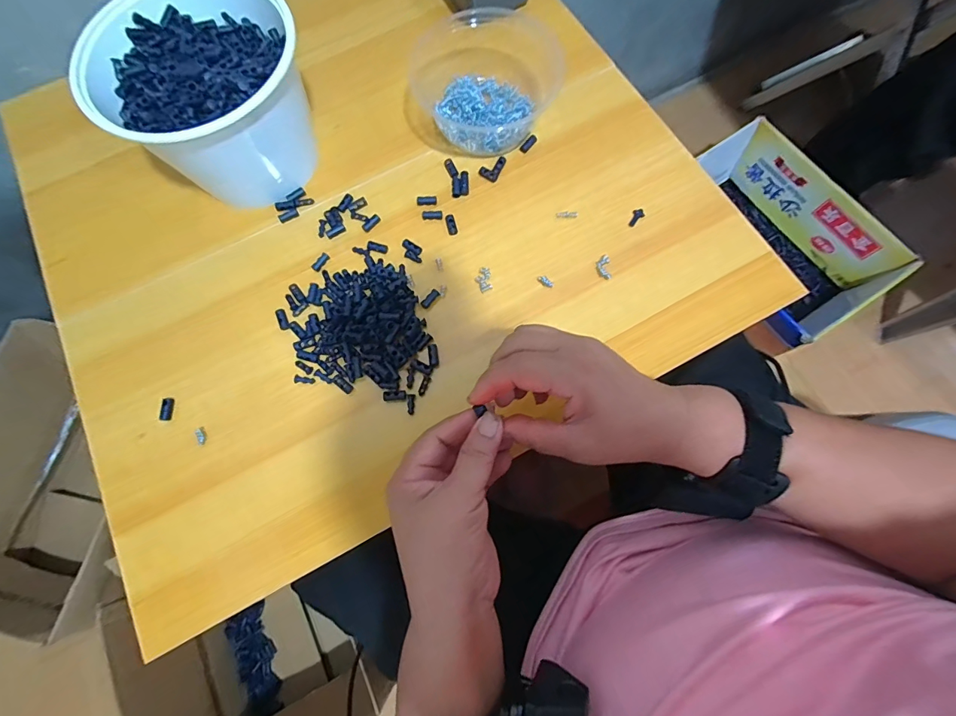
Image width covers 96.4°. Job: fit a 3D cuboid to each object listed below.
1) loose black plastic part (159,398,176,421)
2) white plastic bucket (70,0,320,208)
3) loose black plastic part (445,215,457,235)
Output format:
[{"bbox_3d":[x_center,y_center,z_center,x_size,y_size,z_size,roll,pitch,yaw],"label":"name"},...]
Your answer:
[{"bbox_3d":[-0.262,0.043,0.360,0.008,0.006,0.019,1,74,1],"label":"loose black plastic part"},{"bbox_3d":[-0.222,-0.226,0.378,0.157,0.111,0.145,0,74,1],"label":"white plastic bucket"},{"bbox_3d":[-0.025,-0.125,0.401,0.009,0.004,0.020,-14,74,-3],"label":"loose black plastic part"}]

